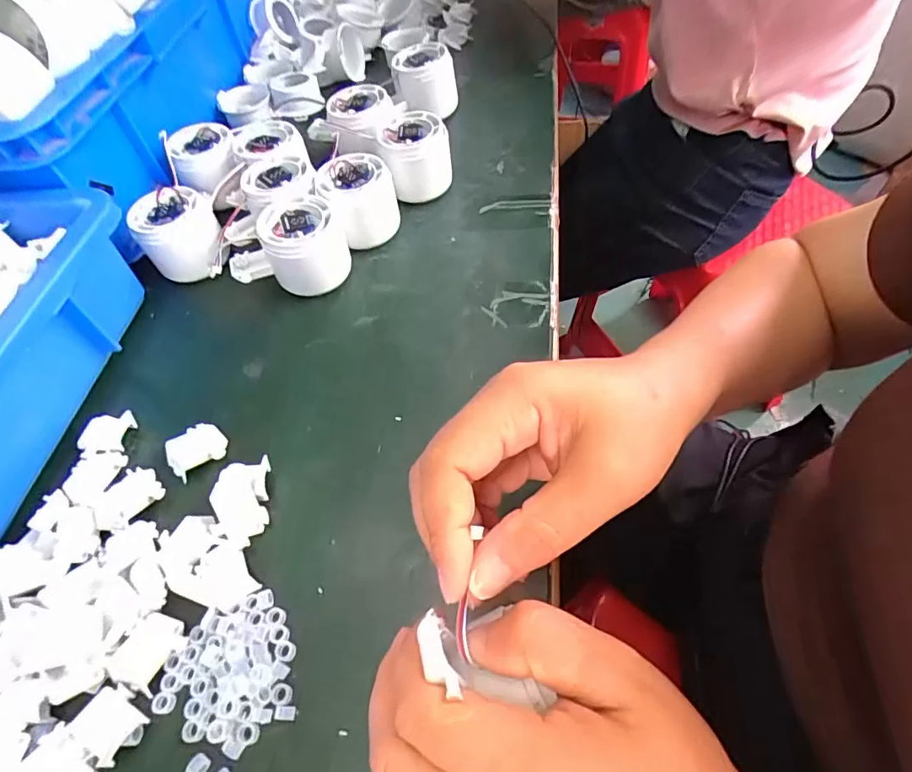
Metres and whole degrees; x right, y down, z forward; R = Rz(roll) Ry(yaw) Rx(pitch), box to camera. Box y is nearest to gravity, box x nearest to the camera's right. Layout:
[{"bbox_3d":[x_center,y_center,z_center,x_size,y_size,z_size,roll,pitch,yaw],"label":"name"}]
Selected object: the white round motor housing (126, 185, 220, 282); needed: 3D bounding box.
[{"bbox_3d":[-0.211,-0.117,0.383,0.055,0.042,0.055,-2,56,4],"label":"white round motor housing"}]

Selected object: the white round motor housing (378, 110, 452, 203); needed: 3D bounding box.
[{"bbox_3d":[-0.032,-0.189,0.416,0.055,0.054,0.052,-2,56,4],"label":"white round motor housing"}]

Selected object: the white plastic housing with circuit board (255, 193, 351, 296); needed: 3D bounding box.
[{"bbox_3d":[-0.111,-0.103,0.368,0.055,0.047,0.059,-2,56,4],"label":"white plastic housing with circuit board"}]

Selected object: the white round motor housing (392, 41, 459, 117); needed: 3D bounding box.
[{"bbox_3d":[-0.029,-0.286,0.475,0.059,0.052,0.056,-2,56,4],"label":"white round motor housing"}]

